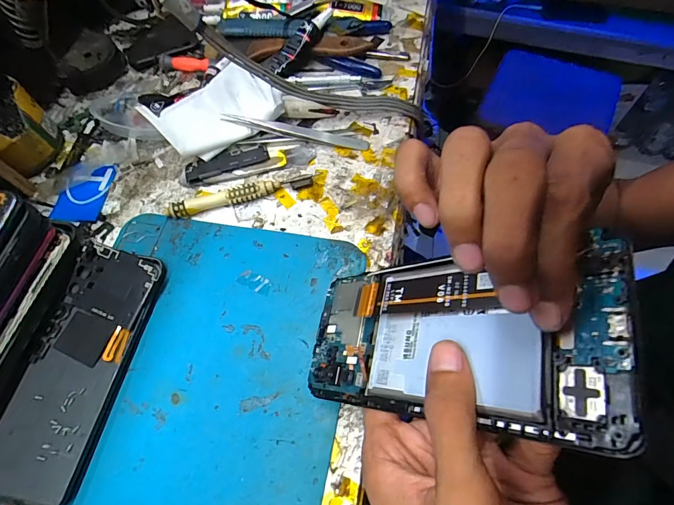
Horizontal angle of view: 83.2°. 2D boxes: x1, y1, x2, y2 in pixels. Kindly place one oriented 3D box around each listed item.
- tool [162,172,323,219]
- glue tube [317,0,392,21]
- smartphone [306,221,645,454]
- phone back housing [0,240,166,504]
[{"bbox_3d":[-0.076,-0.050,0.311,0.124,0.013,0.016,-16,64,-5],"label":"tool"},{"bbox_3d":[0.021,-0.261,0.406,0.078,0.015,0.021,1,63,-11],"label":"glue tube"},{"bbox_3d":[0.037,0.035,0.170,0.010,0.157,0.069,26,65,-33],"label":"smartphone"},{"bbox_3d":[-0.175,0.073,0.254,0.068,0.015,0.161,9,65,8],"label":"phone back housing"}]

